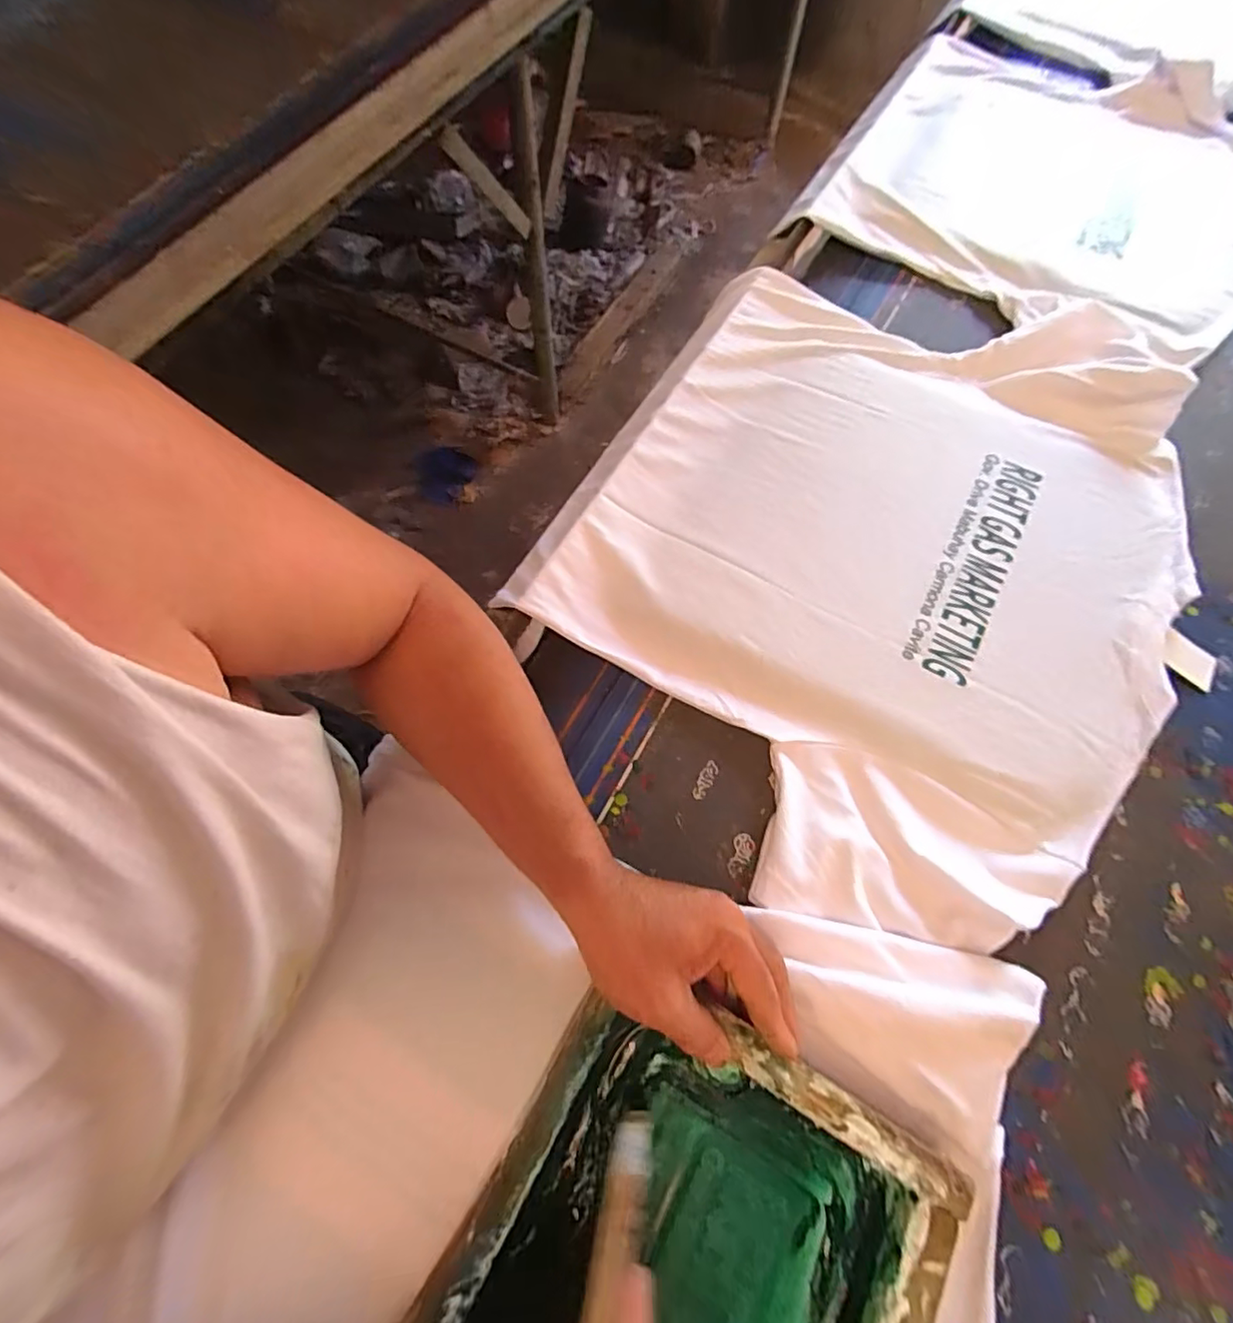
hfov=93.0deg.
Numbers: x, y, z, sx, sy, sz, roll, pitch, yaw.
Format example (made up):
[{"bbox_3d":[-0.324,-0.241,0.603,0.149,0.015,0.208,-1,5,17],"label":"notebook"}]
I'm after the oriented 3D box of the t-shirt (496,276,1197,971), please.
[{"bbox_3d":[0.244,-0.129,0.556,0.533,0.030,0.681,33,71,10],"label":"t-shirt"}]

